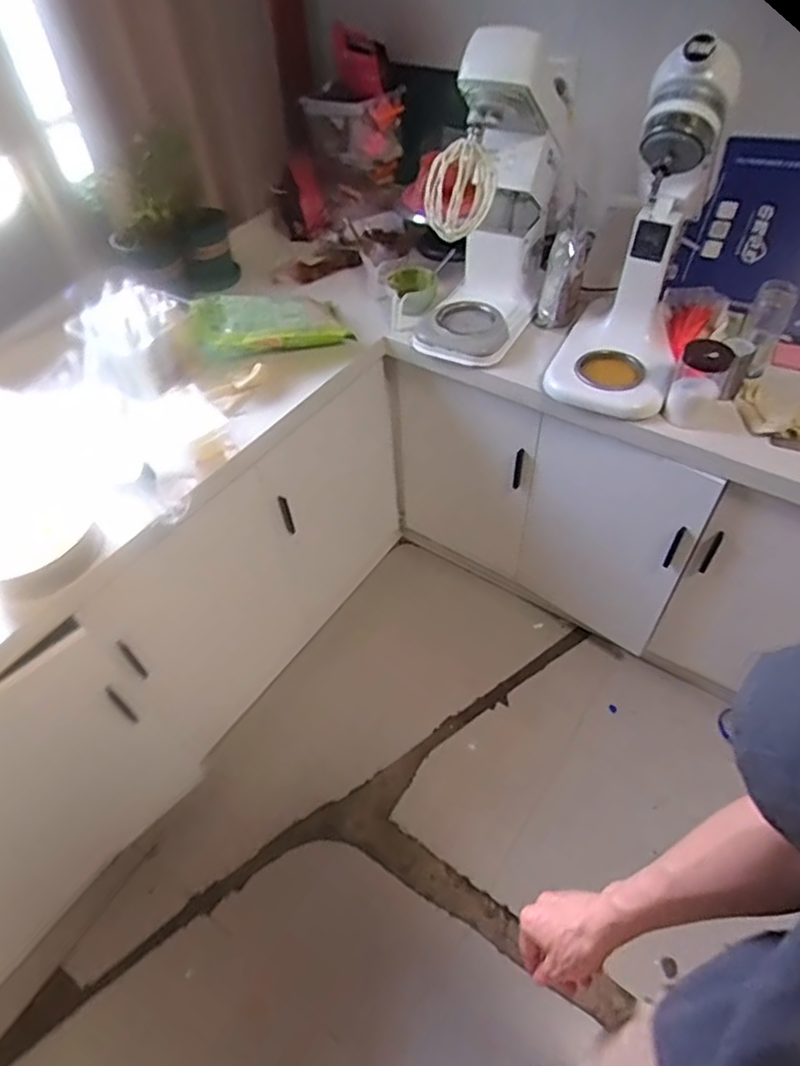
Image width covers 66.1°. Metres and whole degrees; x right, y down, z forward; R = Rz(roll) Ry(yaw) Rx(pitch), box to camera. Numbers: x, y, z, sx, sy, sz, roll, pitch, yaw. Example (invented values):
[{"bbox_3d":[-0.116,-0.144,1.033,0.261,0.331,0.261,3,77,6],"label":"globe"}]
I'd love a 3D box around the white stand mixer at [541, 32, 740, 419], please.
[{"bbox_3d":[0.451,-0.534,1.125,0.216,0.542,0.374,18,53,18],"label":"white stand mixer"}]

